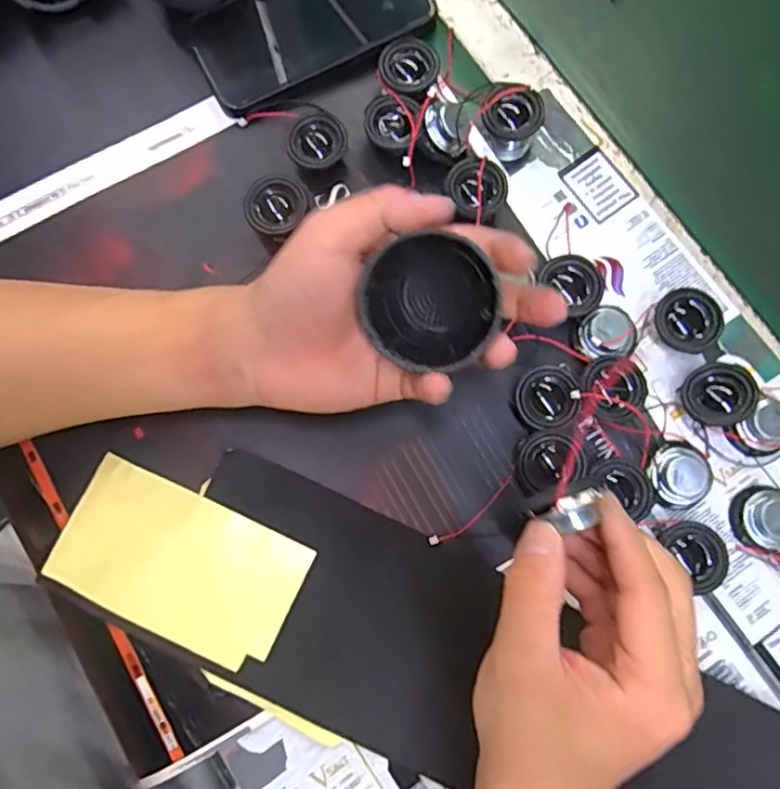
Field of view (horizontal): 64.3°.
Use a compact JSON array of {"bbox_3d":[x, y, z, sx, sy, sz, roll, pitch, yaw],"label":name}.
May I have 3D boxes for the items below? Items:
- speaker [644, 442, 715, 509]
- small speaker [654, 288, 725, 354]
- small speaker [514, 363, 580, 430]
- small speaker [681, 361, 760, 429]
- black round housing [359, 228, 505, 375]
[{"bbox_3d":[0.158,0.043,0.335,0.034,0.017,0.035,0,79,0],"label":"speaker"},{"bbox_3d":[0.167,-0.041,0.348,0.031,0.013,0.035,-43,77,25],"label":"small speaker"},{"bbox_3d":[0.086,0.002,0.341,0.031,0.011,0.032,0,79,0],"label":"small speaker"},{"bbox_3d":[0.179,0.000,0.337,0.034,0.012,0.034,-8,74,31],"label":"small speaker"},{"bbox_3d":[0.019,-0.041,0.279,0.057,0.025,0.058,-23,80,-4],"label":"black round housing"}]

